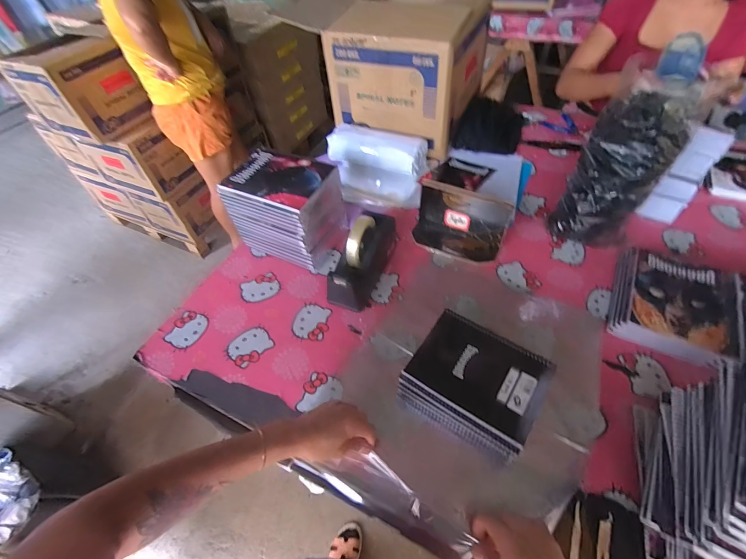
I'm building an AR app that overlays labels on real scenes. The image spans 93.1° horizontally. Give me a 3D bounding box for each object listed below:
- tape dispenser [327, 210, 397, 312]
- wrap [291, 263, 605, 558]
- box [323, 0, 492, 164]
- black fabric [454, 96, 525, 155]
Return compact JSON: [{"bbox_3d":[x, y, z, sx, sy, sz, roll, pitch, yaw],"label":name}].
[{"bbox_3d":[-0.023,-0.045,0.710,0.082,0.130,0.214,20,55,19],"label":"tape dispenser"},{"bbox_3d":[0.164,0.191,0.622,0.388,0.044,0.477,22,56,20],"label":"wrap"},{"bbox_3d":[0.103,-0.607,1.009,0.349,0.256,0.364,18,55,17],"label":"box"},{"bbox_3d":[0.351,-0.452,1.044,0.170,0.059,0.232,18,54,17],"label":"black fabric"}]

